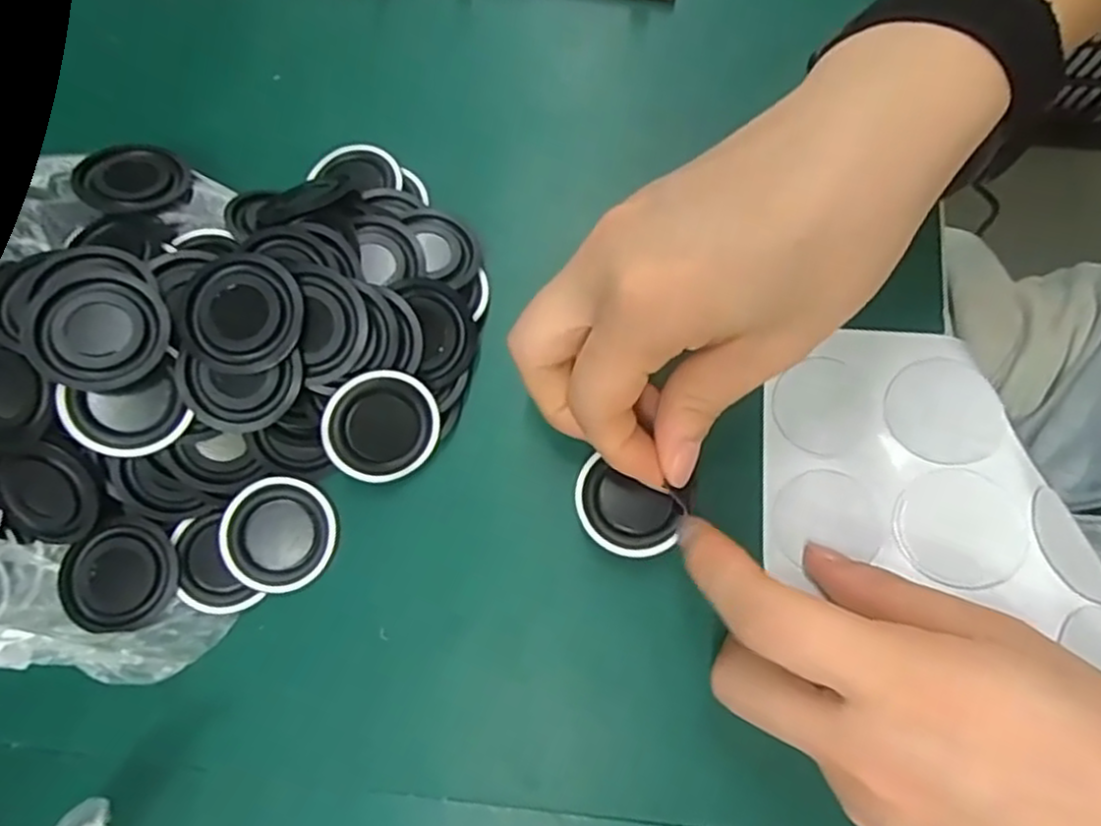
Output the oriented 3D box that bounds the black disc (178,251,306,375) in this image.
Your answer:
[{"bbox_3d":[-0.099,-0.032,0.235,0.035,0.007,0.038,-1,76,3],"label":"black disc"}]

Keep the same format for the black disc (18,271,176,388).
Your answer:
[{"bbox_3d":[-0.141,-0.026,0.227,0.039,0.007,0.038,6,75,-21],"label":"black disc"}]

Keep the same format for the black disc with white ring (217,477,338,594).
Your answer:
[{"bbox_3d":[-0.095,0.042,0.254,0.037,0.004,0.038,-1,76,3],"label":"black disc with white ring"}]

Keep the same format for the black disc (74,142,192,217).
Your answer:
[{"bbox_3d":[-0.156,-0.087,0.271,0.037,0.004,0.037,8,55,-12],"label":"black disc"}]

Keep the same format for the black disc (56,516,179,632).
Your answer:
[{"bbox_3d":[-0.147,0.054,0.247,0.036,0.005,0.036,-1,76,3],"label":"black disc"}]

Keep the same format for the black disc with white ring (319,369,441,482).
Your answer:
[{"bbox_3d":[-0.057,0.005,0.250,0.038,0.004,0.037,-4,103,-18],"label":"black disc with white ring"}]

